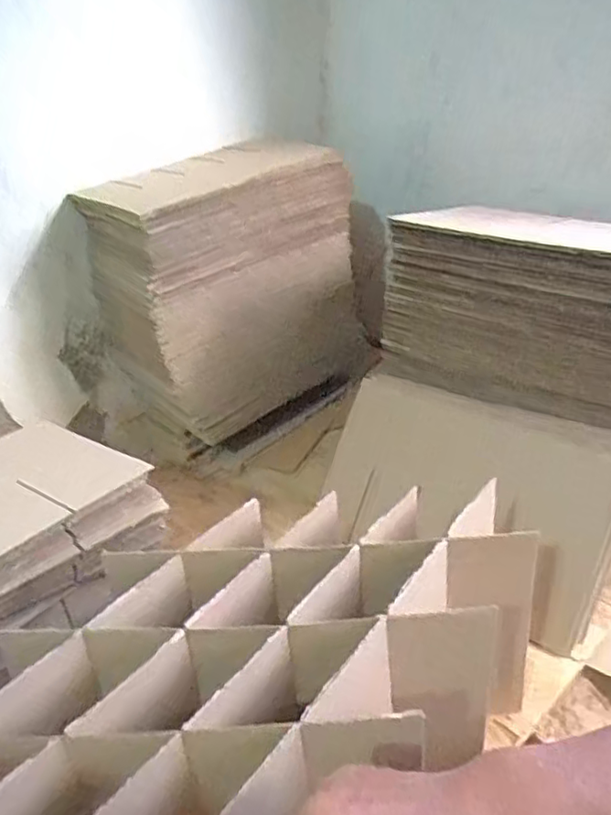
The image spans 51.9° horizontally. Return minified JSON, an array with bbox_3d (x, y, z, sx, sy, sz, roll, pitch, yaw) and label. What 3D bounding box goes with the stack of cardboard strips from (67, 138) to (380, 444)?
[{"bbox_3d":[-0.114,-0.186,0.987,0.378,0.365,0.206,-25,35,-35],"label":"stack of cardboard strips"}]

